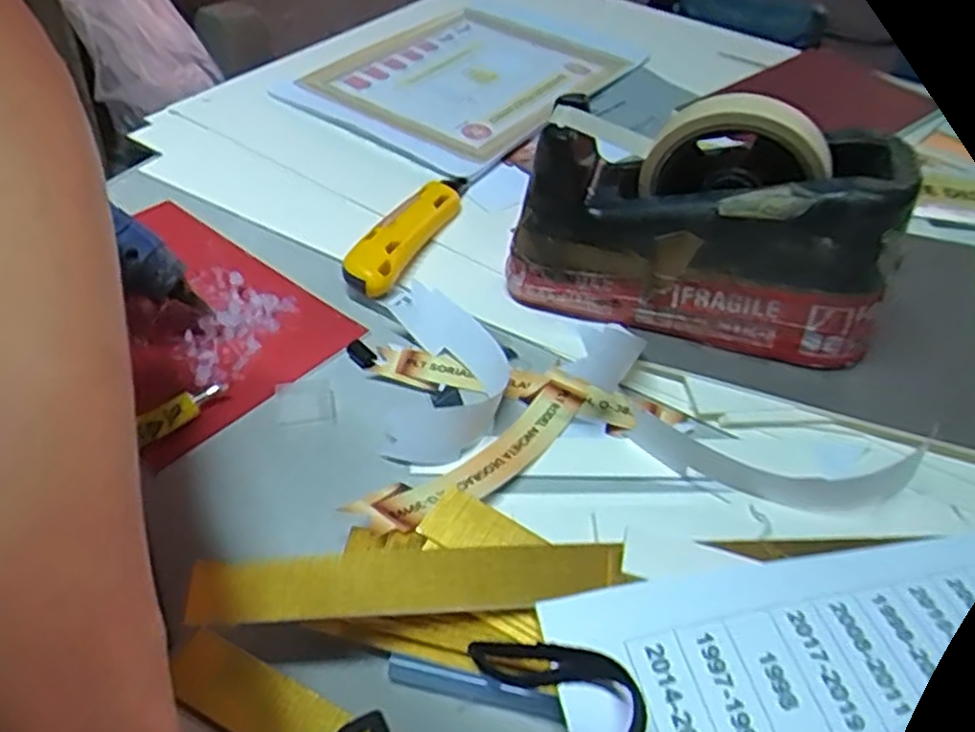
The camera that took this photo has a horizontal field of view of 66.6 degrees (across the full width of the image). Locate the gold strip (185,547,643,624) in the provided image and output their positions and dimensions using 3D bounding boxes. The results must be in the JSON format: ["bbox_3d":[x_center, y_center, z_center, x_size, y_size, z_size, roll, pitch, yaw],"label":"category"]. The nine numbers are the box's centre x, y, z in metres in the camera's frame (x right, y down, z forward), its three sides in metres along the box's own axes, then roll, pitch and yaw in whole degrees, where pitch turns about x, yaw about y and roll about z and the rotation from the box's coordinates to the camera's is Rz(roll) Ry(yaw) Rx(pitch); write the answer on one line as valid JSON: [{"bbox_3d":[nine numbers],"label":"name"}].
[{"bbox_3d":[-0.026,0.081,0.279,0.160,0.009,0.025,0,50,-10],"label":"gold strip"}]

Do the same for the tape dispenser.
[{"bbox_3d":[0.116,-0.076,0.411,0.193,0.137,0.054,16,44,11],"label":"tape dispenser"}]

